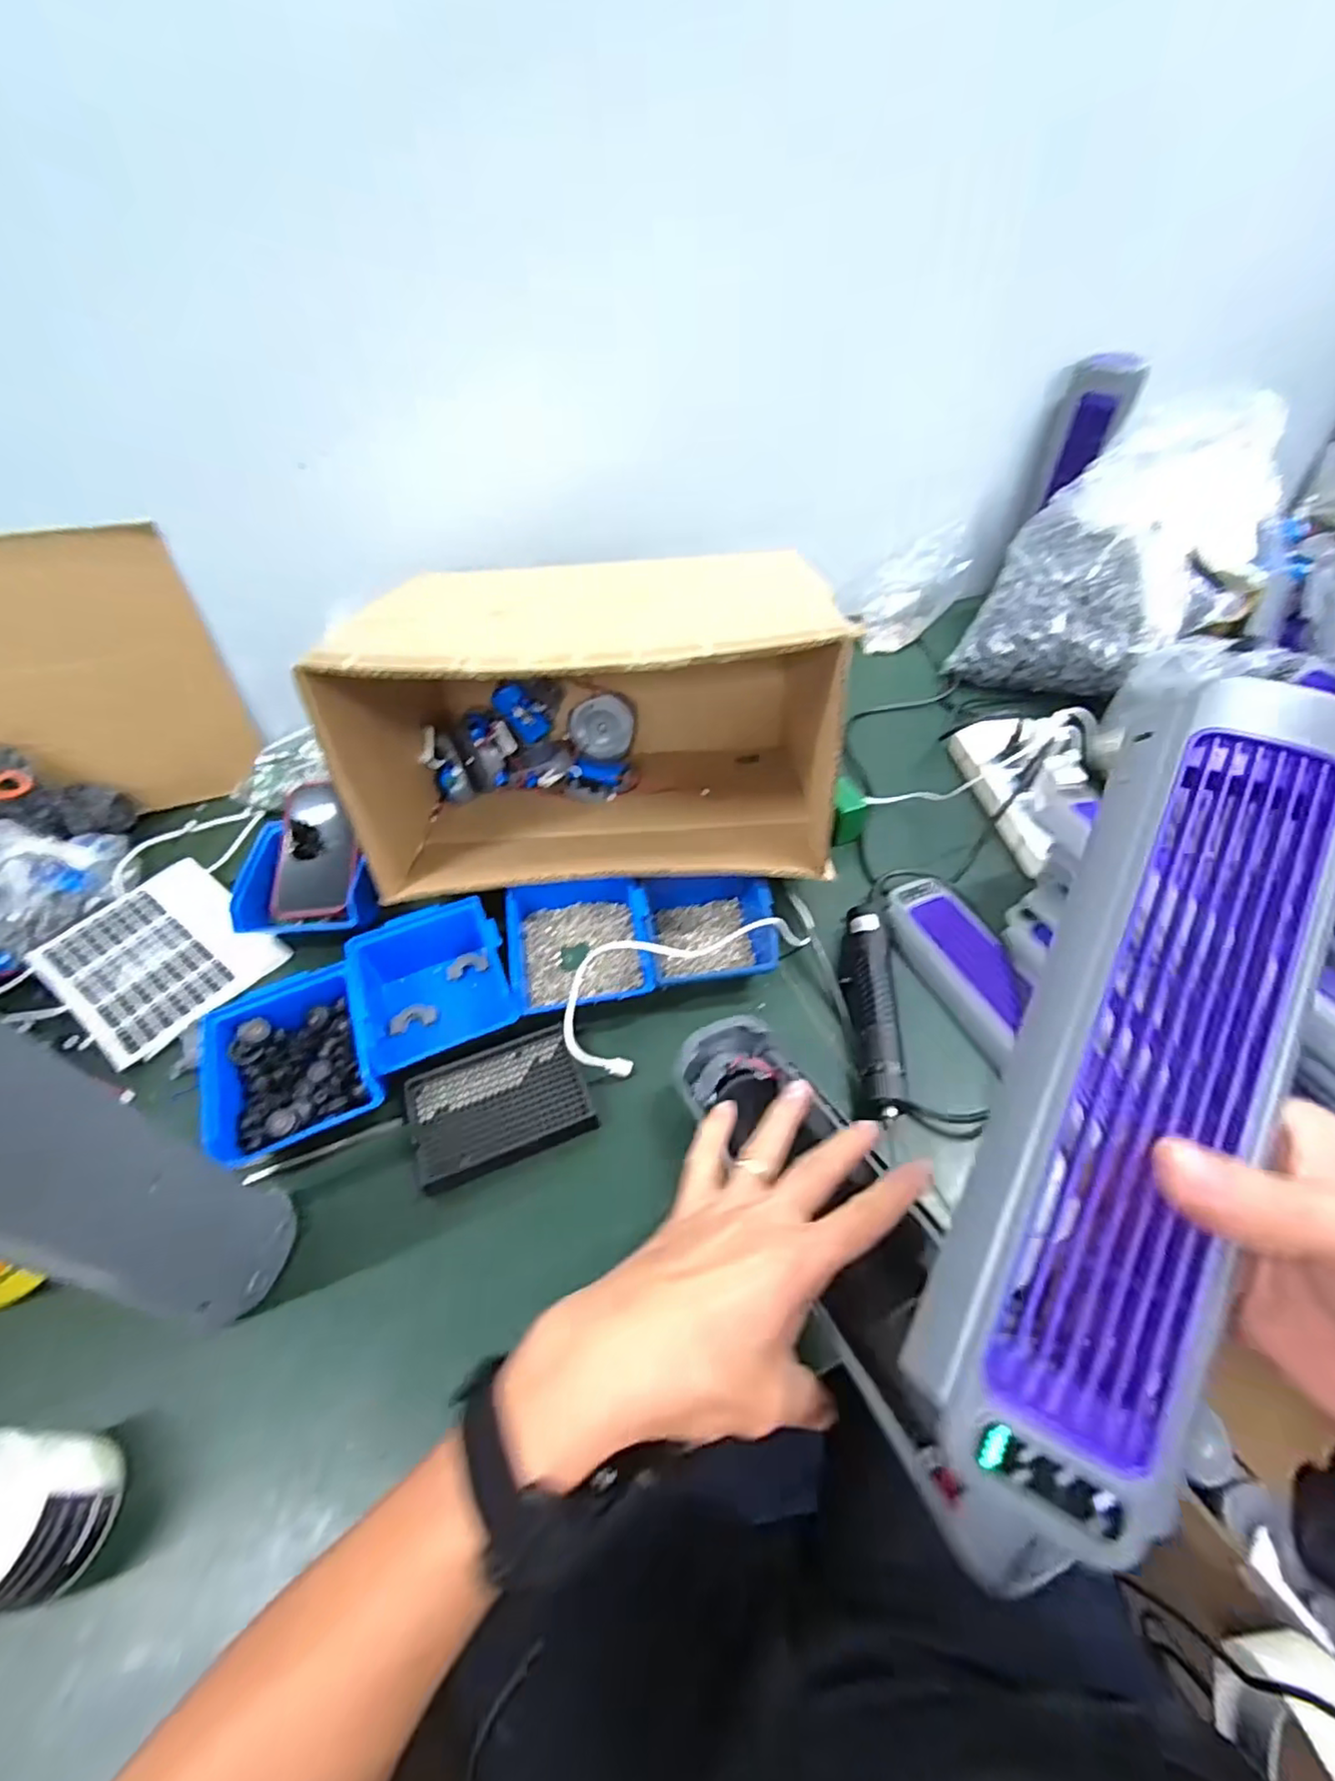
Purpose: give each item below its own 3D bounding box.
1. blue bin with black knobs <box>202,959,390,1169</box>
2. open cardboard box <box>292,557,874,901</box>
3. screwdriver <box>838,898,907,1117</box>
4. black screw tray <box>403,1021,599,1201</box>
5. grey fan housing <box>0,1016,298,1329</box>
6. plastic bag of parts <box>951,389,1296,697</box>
[{"bbox_3d":[-0.300,0.137,0.534,0.115,0.062,0.142,-21,51,-16],"label":"blue bin with black knobs"},{"bbox_3d":[-0.058,-0.167,0.647,0.419,0.265,0.313,-3,49,-1],"label":"open cardboard box"},{"bbox_3d":[0.173,0.096,0.564,0.040,0.035,0.204,4,49,6],"label":"screwdriver"},{"bbox_3d":[-0.135,0.171,0.531,0.135,0.014,0.099,-18,51,-14],"label":"black screw tray"},{"bbox_3d":[-0.311,0.158,0.358,0.081,0.322,0.079,18,52,17],"label":"grey fan housing"},{"bbox_3d":[0.545,-0.407,0.804,0.257,0.279,0.204,28,55,24],"label":"plastic bag of parts"}]

